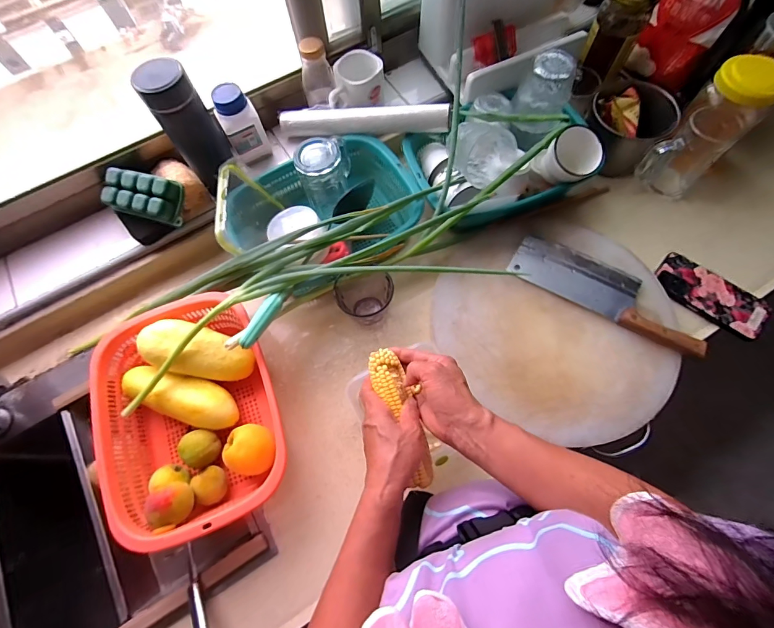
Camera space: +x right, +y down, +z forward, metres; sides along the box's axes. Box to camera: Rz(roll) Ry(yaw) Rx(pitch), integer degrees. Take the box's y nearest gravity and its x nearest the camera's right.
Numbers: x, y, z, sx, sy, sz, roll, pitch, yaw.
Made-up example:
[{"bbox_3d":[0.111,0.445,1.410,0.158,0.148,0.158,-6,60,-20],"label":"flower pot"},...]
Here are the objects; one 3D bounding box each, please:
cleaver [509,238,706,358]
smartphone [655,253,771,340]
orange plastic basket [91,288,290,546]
[{"bbox_3d":[0.344,-0.039,0.594,0.293,0.036,0.095,31,75,13],"label":"cleaver"},{"bbox_3d":[0.522,-0.033,0.609,0.160,0.015,0.081,36,73,16],"label":"smartphone"},{"bbox_3d":[-0.268,0.132,0.531,0.226,0.089,0.302,-19,72,-4],"label":"orange plastic basket"}]

